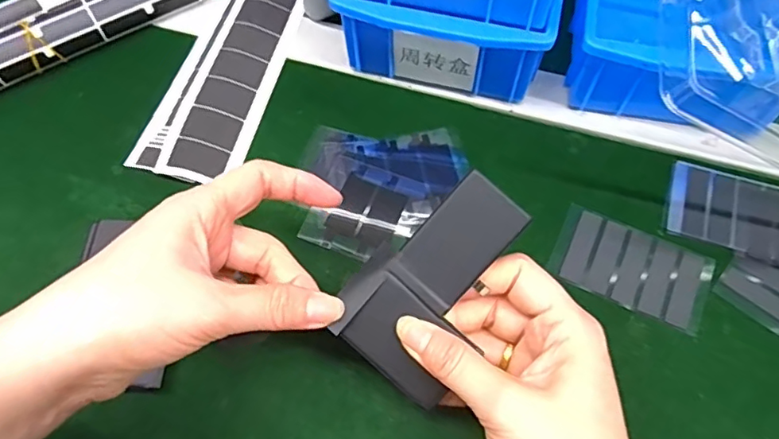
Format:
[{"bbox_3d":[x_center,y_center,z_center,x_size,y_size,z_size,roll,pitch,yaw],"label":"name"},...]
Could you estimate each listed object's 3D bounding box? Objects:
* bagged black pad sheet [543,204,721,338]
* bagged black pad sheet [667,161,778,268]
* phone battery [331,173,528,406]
[{"bbox_3d":[0.139,0.026,0.322,0.085,0.004,0.050,24,66,13],"label":"bagged black pad sheet"},{"bbox_3d":[0.230,0.004,0.329,0.123,0.004,0.051,19,65,10],"label":"bagged black pad sheet"},{"bbox_3d":[0.022,0.030,0.245,0.060,0.004,0.095,41,100,5],"label":"phone battery"}]

